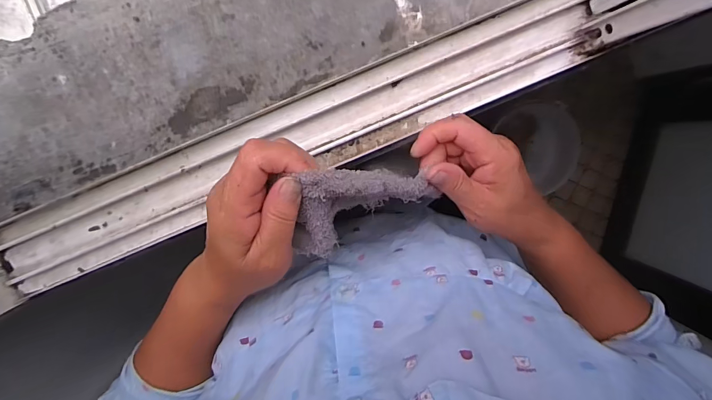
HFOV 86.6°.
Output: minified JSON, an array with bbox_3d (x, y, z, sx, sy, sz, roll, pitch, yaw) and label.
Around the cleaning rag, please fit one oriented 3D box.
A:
[{"bbox_3d":[-0.001,0.000,0.260,0.108,0.059,0.055,-30,92,1],"label":"cleaning rag"}]

